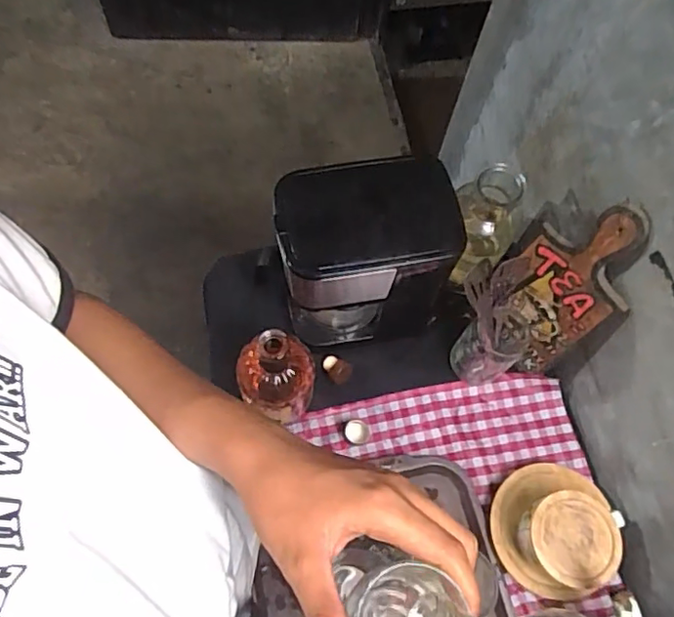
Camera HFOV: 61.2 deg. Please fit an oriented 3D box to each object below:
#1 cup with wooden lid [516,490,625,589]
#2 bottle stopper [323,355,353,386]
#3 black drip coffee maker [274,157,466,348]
[{"bbox_3d":[0.269,0.269,0.664,0.107,0.074,0.098,1,67,-3],"label":"cup with wooden lid"},{"bbox_3d":[-0.002,0.085,0.794,0.041,0.035,0.029,34,69,11],"label":"bottle stopper"},{"bbox_3d":[0.039,-0.059,0.735,0.207,0.276,0.138,-12,70,-5],"label":"black drip coffee maker"}]

